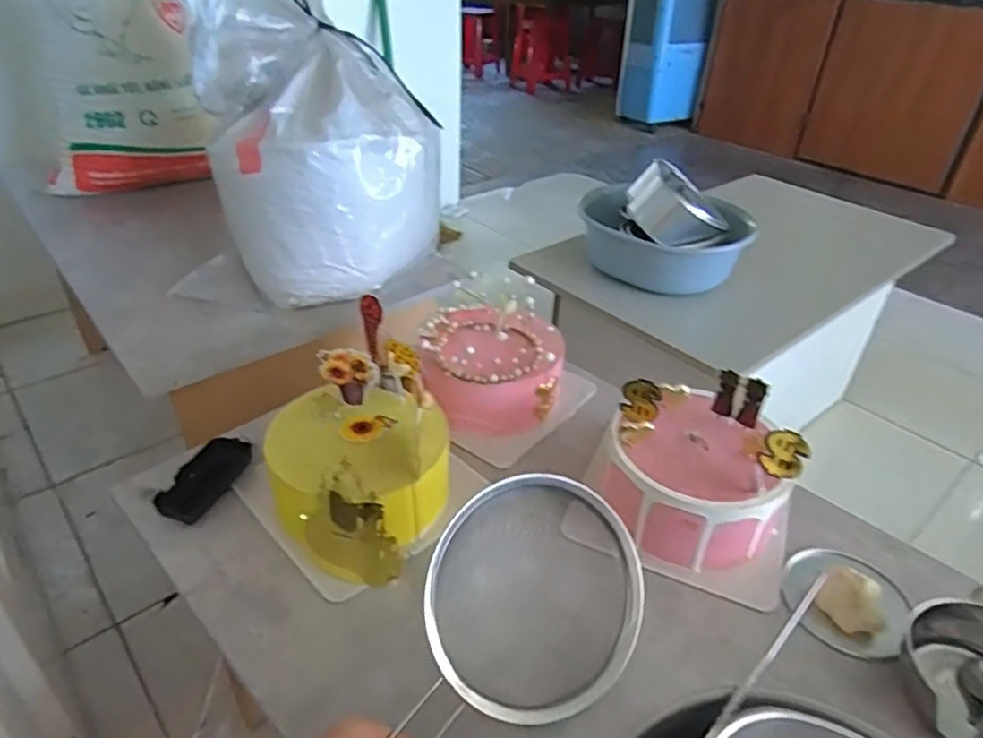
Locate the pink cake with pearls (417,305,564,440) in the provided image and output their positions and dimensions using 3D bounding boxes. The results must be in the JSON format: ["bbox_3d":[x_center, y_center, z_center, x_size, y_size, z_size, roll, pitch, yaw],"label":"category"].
[{"bbox_3d":[0.009,-0.008,0.789,0.154,0.100,0.161,10,36,11],"label":"pink cake with pearls"}]

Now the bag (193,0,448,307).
[{"bbox_3d":[-0.275,-0.404,1.025,0.336,0.436,0.383,-12,37,-18],"label":"bag"}]

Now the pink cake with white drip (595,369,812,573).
[{"bbox_3d":[0.198,0.102,0.640,0.168,0.126,0.156,-9,36,-15],"label":"pink cake with white drip"}]

